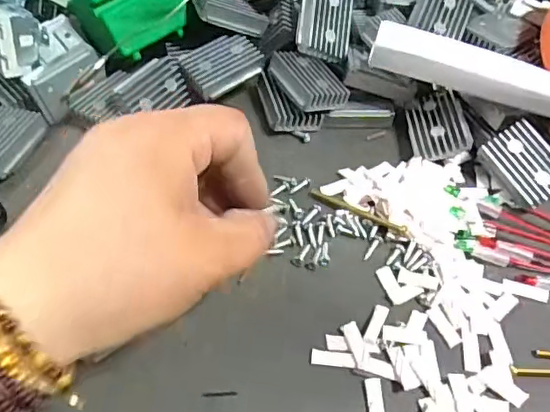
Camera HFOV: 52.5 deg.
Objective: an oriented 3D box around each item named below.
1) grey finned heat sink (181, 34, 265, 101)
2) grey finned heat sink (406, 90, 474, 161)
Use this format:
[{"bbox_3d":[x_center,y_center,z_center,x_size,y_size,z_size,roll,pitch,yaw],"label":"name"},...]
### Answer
[{"bbox_3d":[-0.032,-0.089,0.348,0.046,0.014,0.029,-28,59,-21],"label":"grey finned heat sink"},{"bbox_3d":[0.098,-0.050,0.336,0.035,0.012,0.044,-12,64,7],"label":"grey finned heat sink"}]

